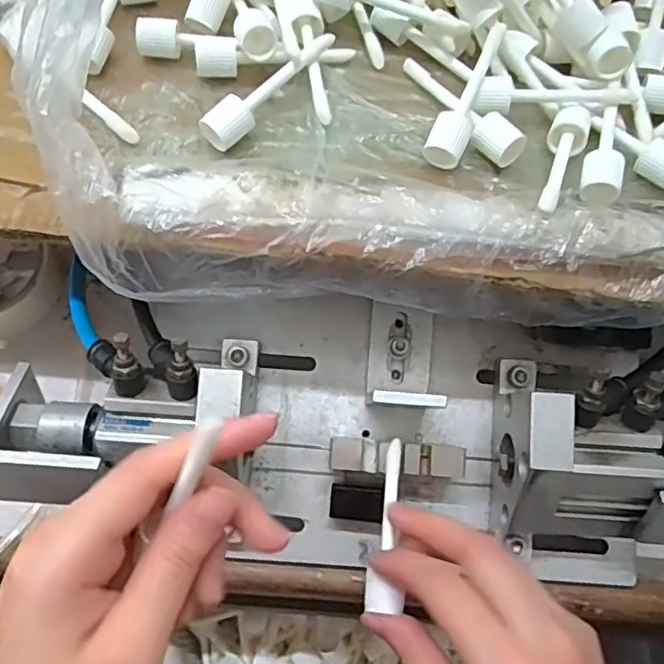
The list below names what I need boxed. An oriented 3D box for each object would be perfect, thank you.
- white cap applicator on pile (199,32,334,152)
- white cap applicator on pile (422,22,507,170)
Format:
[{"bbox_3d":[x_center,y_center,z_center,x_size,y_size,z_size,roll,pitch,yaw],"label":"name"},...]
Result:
[{"bbox_3d":[-0.030,-0.118,0.312,0.013,0.018,0.083,40,70,15],"label":"white cap applicator on pile"},{"bbox_3d":[0.066,-0.117,0.311,0.018,0.022,0.078,21,66,7],"label":"white cap applicator on pile"}]

